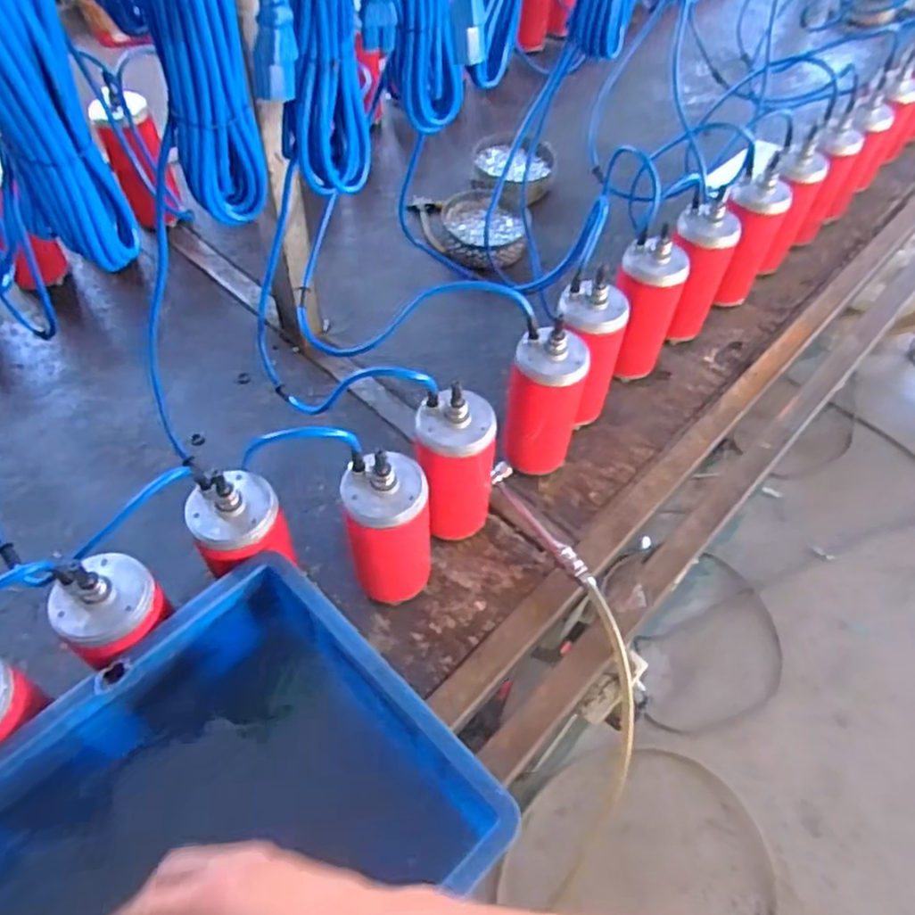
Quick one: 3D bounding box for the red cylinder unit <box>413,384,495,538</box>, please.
[{"bbox_3d":[-0.002,0.013,0.705,0.080,0.196,0.061,2,54,0],"label":"red cylinder unit"}]

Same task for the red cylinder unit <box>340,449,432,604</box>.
[{"bbox_3d":[-0.065,0.069,0.667,0.086,0.194,0.076,-12,55,-11],"label":"red cylinder unit"}]

